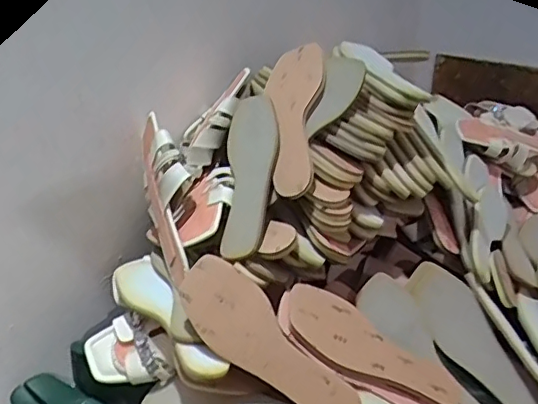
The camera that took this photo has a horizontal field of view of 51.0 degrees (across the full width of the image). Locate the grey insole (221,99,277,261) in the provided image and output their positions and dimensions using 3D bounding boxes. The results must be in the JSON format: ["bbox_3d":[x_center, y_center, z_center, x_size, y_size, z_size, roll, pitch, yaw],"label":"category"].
[{"bbox_3d":[-0.025,-0.035,0.728,0.070,0.038,0.231,1,65,6],"label":"grey insole"}]

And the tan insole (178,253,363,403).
[{"bbox_3d":[-0.003,0.163,0.631,0.243,0.009,0.081,43,72,11],"label":"tan insole"}]

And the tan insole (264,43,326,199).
[{"bbox_3d":[0.024,-0.109,0.743,0.084,0.022,0.219,-1,67,29],"label":"tan insole"}]

